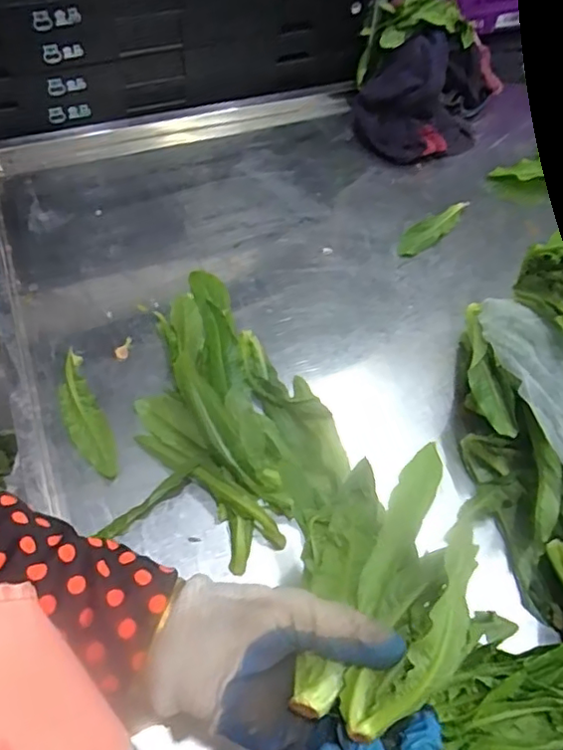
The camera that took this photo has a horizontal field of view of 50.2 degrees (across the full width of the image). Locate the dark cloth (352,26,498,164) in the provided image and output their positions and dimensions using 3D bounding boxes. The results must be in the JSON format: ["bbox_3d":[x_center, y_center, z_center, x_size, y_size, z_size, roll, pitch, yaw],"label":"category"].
[{"bbox_3d":[0.202,-0.389,0.822,0.183,0.095,0.210,16,59,6],"label":"dark cloth"}]

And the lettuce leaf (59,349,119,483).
[{"bbox_3d":[-0.190,0.040,0.578,0.037,0.016,0.136,-23,62,-17],"label":"lettuce leaf"}]

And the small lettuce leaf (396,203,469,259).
[{"bbox_3d":[0.186,-0.180,0.742,0.119,0.012,0.033,-37,67,-23],"label":"small lettuce leaf"}]

